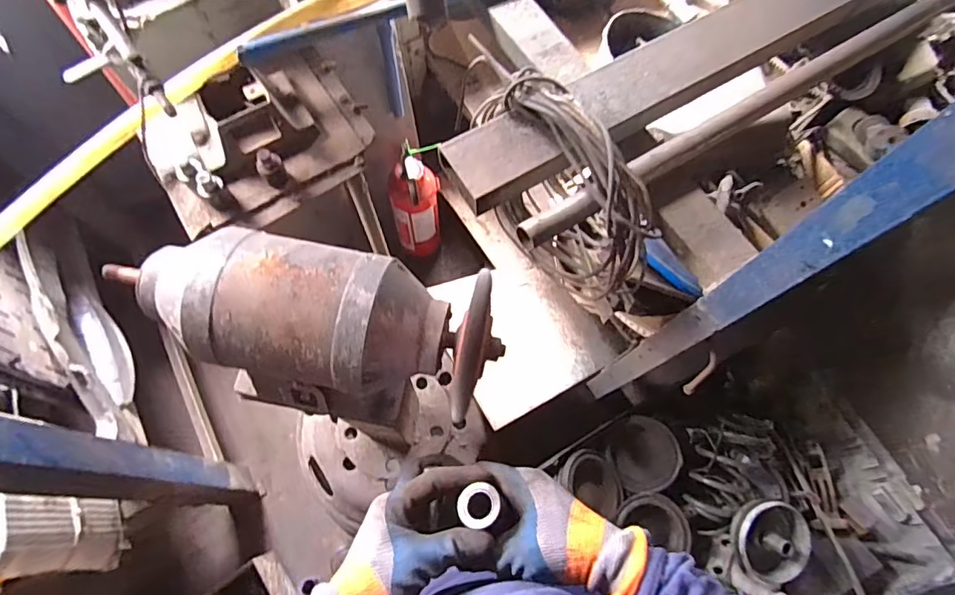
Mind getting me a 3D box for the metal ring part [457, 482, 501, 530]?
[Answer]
[{"bbox_3d":[0.001,0.171,0.414,0.036,0.004,0.033,-7,52,9],"label":"metal ring part"}]

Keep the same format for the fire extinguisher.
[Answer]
[{"bbox_3d":[-0.174,-0.239,1.395,0.119,0.432,0.126,18,72,7],"label":"fire extinguisher"}]

